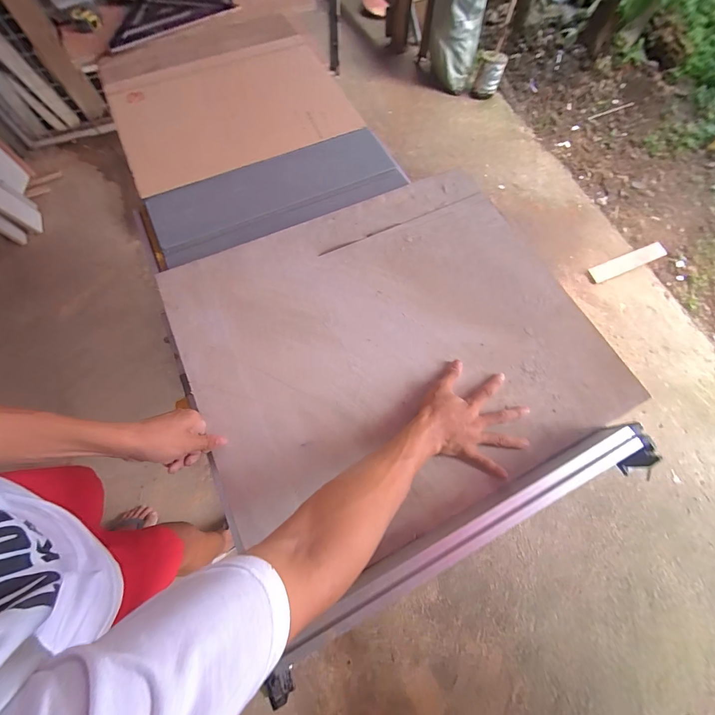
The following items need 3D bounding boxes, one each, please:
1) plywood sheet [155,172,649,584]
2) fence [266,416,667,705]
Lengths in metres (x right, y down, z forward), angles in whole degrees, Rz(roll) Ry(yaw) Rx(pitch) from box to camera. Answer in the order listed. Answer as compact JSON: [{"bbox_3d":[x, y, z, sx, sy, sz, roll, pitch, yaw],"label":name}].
[{"bbox_3d":[0.062,-0.034,0.566,0.681,0.016,0.582,-24,72,-10],"label":"plywood sheet"},{"bbox_3d":[0.161,0.251,0.430,0.600,0.070,0.077,-25,72,-11],"label":"fence"}]

